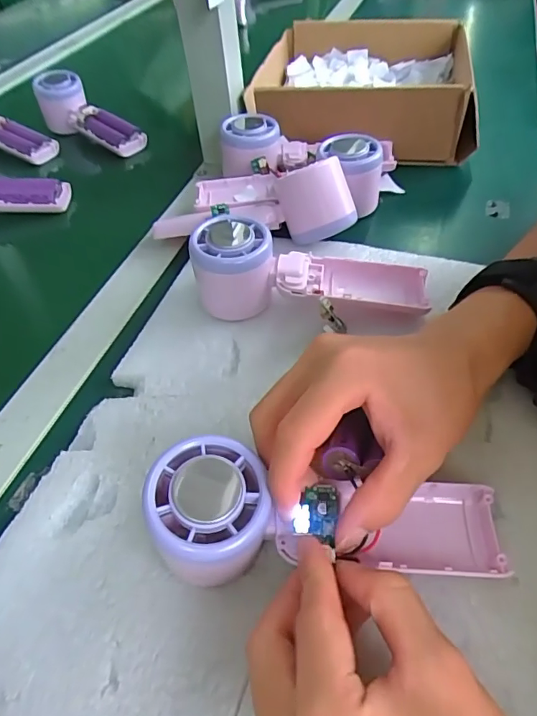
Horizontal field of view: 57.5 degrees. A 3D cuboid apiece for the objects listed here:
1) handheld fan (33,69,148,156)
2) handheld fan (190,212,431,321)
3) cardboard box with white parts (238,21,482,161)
[{"bbox_3d":[-0.214,-0.289,0.578,0.052,0.056,0.153,-36,55,-27],"label":"handheld fan"},{"bbox_3d":[0.030,-0.060,0.342,0.157,0.058,0.063,-4,49,0],"label":"handheld fan"},{"bbox_3d":[0.108,-0.305,0.552,0.227,0.077,0.221,6,50,9],"label":"cardboard box with white parts"}]

